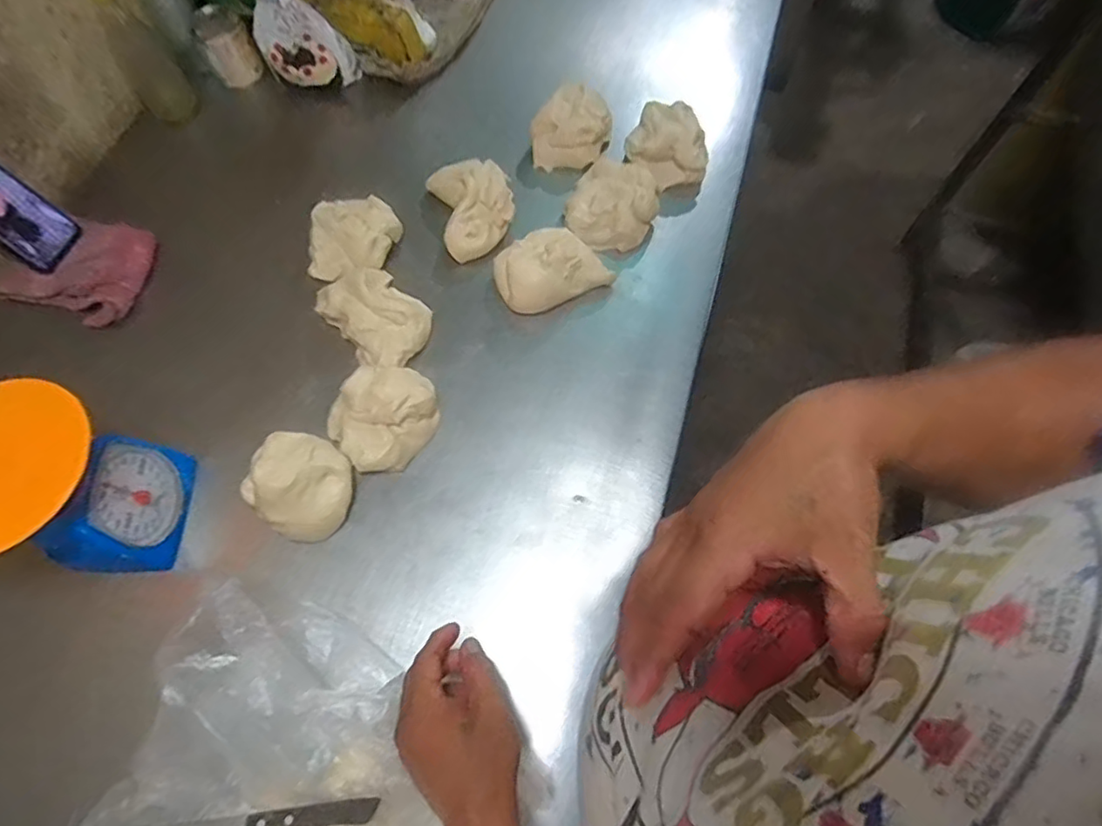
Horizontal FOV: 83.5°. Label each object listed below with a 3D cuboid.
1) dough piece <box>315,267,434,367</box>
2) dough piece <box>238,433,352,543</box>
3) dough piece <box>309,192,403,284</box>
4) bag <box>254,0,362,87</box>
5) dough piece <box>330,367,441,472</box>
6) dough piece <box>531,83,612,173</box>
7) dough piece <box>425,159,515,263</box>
[{"bbox_3d":[-0.206,-0.119,0.730,0.101,0.048,0.145,-40,72,-16],"label":"dough piece"},{"bbox_3d":[-0.261,0.068,0.633,0.103,0.066,0.095,0,66,0],"label":"dough piece"},{"bbox_3d":[-0.247,-0.221,0.775,0.116,0.051,0.102,-11,66,-5],"label":"dough piece"},{"bbox_3d":[-0.347,-0.524,0.865,0.131,0.114,0.046,9,66,4],"label":"bag"},{"bbox_3d":[-0.182,0.000,0.671,0.103,0.058,0.121,37,71,15],"label":"dough piece"},{"bbox_3d":[0.028,-0.388,0.846,0.106,0.051,0.098,6,66,2],"label":"dough piece"},{"bbox_3d":[-0.096,-0.263,0.792,0.102,0.054,0.127,-14,67,-6],"label":"dough piece"}]

